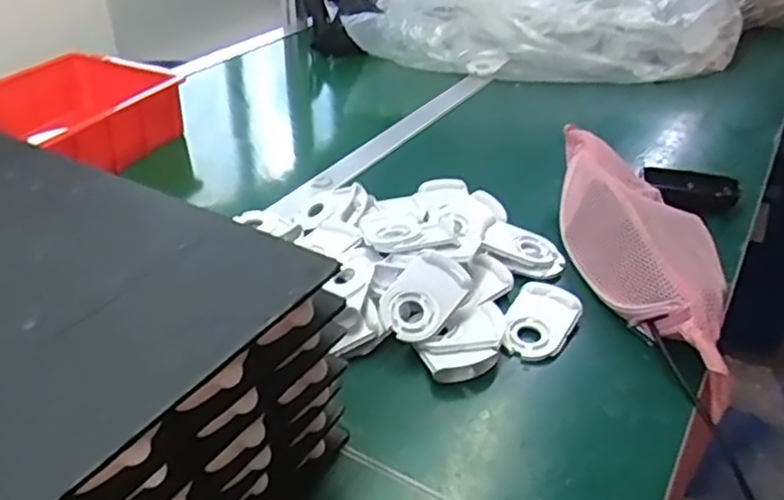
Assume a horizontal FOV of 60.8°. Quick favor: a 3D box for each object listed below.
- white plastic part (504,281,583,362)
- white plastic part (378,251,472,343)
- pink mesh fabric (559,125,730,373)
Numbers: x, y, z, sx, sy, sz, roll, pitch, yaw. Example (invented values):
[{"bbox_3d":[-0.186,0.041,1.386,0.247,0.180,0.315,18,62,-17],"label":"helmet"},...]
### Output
[{"bbox_3d":[0.132,0.061,0.606,0.059,0.017,0.085,20,39,27],"label":"white plastic part"},{"bbox_3d":[0.025,0.039,0.587,0.062,0.019,0.083,32,77,22],"label":"white plastic part"},{"bbox_3d":[0.247,-0.014,0.666,0.111,0.081,0.339,-5,34,-8],"label":"pink mesh fabric"}]

